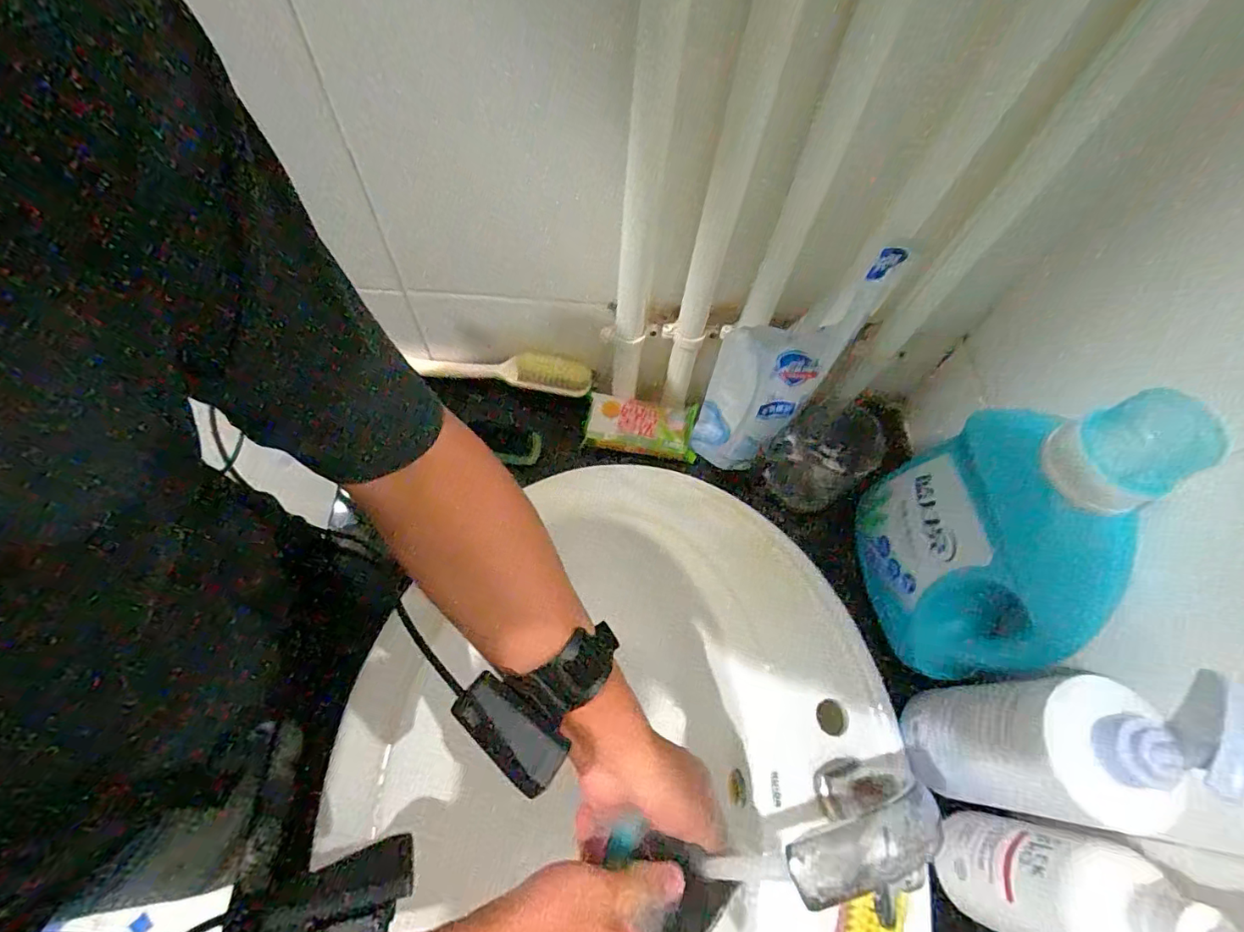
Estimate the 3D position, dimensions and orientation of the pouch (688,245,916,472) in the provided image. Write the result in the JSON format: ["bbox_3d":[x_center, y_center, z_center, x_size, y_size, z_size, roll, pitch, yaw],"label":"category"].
[{"bbox_3d":[0.128,-0.081,0.454,0.083,0.247,0.034,34,48,-2],"label":"pouch"}]

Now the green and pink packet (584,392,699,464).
[{"bbox_3d":[0.020,-0.042,0.552,0.110,0.019,0.056,10,64,0],"label":"green and pink packet"}]

